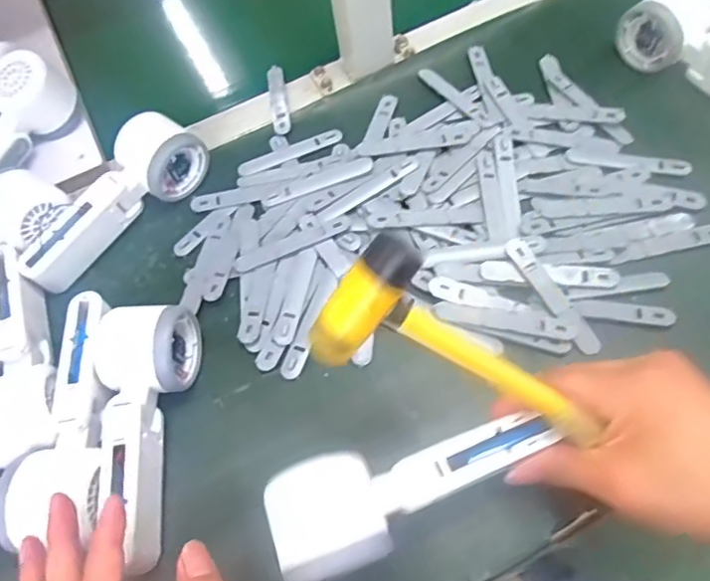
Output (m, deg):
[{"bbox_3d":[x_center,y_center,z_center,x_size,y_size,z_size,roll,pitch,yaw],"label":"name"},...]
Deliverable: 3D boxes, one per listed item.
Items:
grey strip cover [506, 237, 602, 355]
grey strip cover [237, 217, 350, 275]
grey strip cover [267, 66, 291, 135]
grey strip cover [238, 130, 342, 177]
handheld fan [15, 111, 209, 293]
[{"bbox_3d":[0.139,0.003,0.400,0.016,0.004,0.096,-29,73,-6],"label":"grey strip cover"},{"bbox_3d":[-0.048,-0.037,0.442,0.093,0.007,0.016,-23,61,-6],"label":"grey strip cover"},{"bbox_3d":[-0.073,-0.183,0.539,0.017,0.008,0.101,-15,53,4],"label":"grey strip cover"},{"bbox_3d":[-0.056,-0.120,0.495,0.093,0.006,0.017,-21,61,-6],"label":"grey strip cover"},{"bbox_3d":[-0.199,-0.075,0.462,0.168,0.052,0.056,-40,66,-17],"label":"handheld fan"}]

